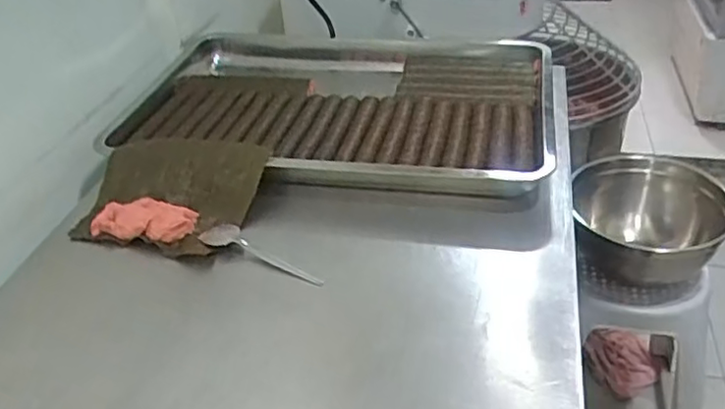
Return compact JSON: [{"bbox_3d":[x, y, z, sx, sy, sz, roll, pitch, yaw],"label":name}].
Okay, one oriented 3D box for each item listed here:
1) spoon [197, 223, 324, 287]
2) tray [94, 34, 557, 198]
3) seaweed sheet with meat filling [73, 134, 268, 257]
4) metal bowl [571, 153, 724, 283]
[{"bbox_3d":[-0.112,0.051,0.726,0.165,0.020,0.031,15,40,24],"label":"spoon"},{"bbox_3d":[-0.047,-0.154,0.974,0.628,0.052,0.421,6,37,14],"label":"tray"},{"bbox_3d":[-0.231,-0.016,0.794,0.198,0.032,0.166,8,53,14],"label":"seaweed sheet with meat filling"},{"bbox_3d":[0.512,0.040,1.187,0.249,0.129,0.264,-3,36,2],"label":"metal bowl"}]

